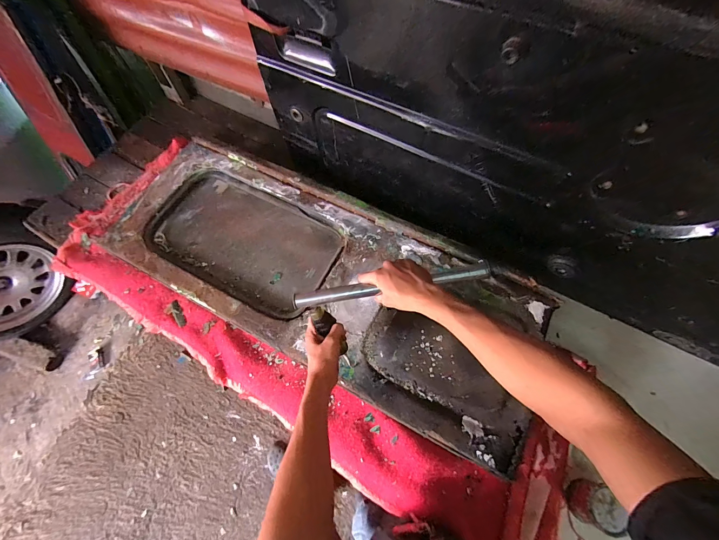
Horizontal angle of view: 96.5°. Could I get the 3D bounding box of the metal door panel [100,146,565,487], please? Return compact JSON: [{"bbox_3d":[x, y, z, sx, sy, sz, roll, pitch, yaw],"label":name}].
[{"bbox_3d":[-0.092,0.005,0.712,0.987,0.054,0.391,29,67,14],"label":"metal door panel"}]

